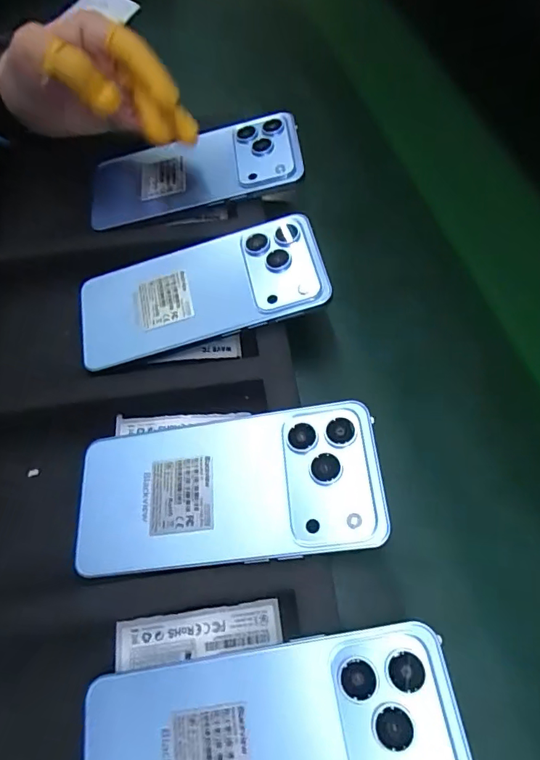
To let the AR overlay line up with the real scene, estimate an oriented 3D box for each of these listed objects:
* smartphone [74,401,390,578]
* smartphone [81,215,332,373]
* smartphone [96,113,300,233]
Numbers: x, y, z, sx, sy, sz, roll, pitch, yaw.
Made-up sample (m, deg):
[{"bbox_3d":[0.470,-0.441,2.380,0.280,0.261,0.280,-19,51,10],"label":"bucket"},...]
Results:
[{"bbox_3d":[-0.024,0.058,0.252,0.162,0.005,0.075,-9,65,9],"label":"smartphone"},{"bbox_3d":[-0.046,-0.059,0.309,0.159,0.005,0.072,-16,65,6],"label":"smartphone"},{"bbox_3d":[-0.057,-0.156,0.356,0.158,0.007,0.069,-13,67,7],"label":"smartphone"}]

